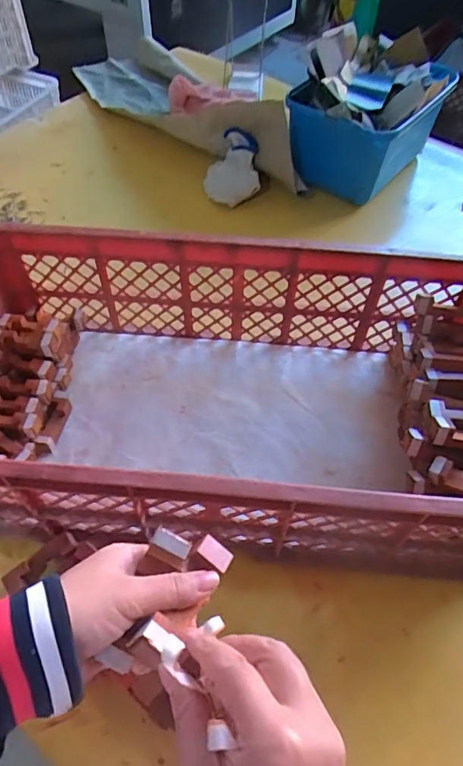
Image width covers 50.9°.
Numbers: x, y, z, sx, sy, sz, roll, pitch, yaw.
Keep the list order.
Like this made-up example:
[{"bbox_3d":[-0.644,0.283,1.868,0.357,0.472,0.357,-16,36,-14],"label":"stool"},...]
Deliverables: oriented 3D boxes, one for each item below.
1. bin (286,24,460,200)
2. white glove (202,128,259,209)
[{"bbox_3d":[0.259,-0.504,0.924,0.234,0.200,0.292,22,57,14],"label":"bin"},{"bbox_3d":[-0.001,-0.404,0.913,0.100,0.092,0.110,-3,54,-3],"label":"white glove"}]

